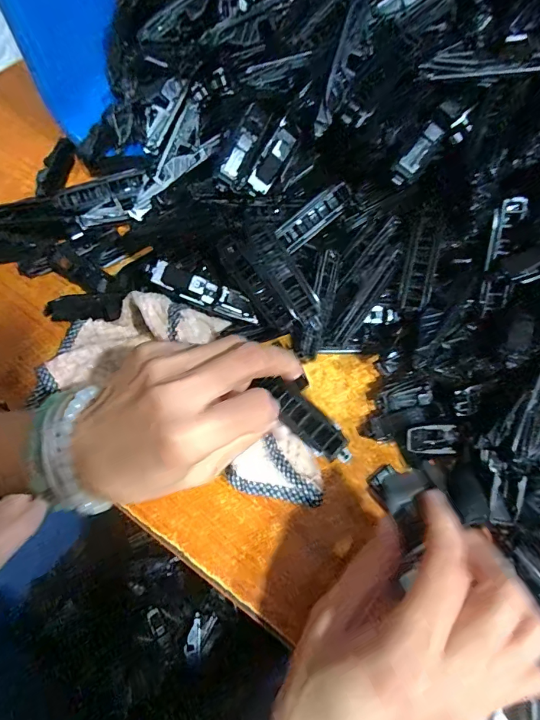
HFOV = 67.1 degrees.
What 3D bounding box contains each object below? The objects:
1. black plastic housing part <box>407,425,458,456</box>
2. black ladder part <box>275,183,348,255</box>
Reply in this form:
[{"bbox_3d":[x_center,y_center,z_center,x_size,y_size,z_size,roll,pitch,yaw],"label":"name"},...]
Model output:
[{"bbox_3d":[0.104,0.051,0.261,0.036,0.017,0.021,-2,64,-1],"label":"black plastic housing part"},{"bbox_3d":[0.030,-0.099,0.282,0.056,0.009,0.018,-38,68,10],"label":"black ladder part"}]

